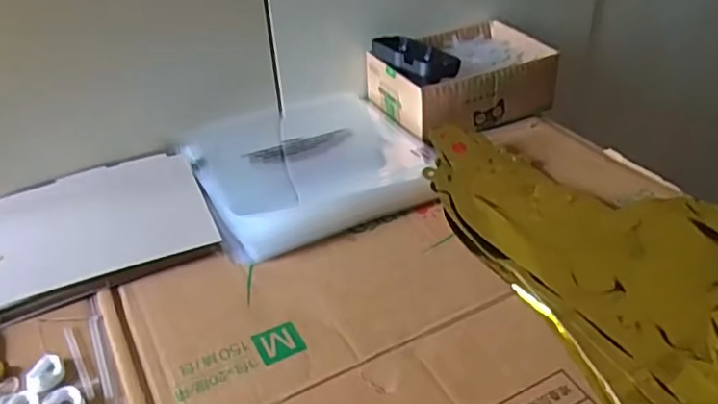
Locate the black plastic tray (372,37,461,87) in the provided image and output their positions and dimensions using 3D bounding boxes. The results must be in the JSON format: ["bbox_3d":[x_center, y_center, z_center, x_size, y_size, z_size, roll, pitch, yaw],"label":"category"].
[{"bbox_3d":[0.060,-0.162,0.701,0.063,0.023,0.109,-16,39,-18],"label":"black plastic tray"}]

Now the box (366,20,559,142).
[{"bbox_3d":[0.125,-0.149,0.755,0.197,0.063,0.136,-18,39,-19],"label":"box"}]

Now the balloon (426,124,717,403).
[{"bbox_3d":[0.240,0.051,0.502,0.234,0.029,0.429,-18,39,-19],"label":"balloon"}]

